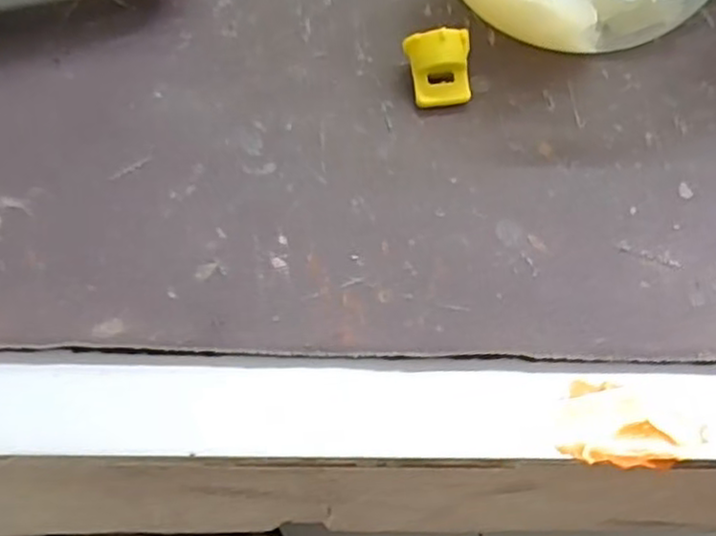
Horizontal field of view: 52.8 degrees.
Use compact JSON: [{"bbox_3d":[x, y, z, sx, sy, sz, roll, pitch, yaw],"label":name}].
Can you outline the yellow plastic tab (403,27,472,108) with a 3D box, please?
[{"bbox_3d":[0.023,-0.056,0.204,0.018,0.017,0.015,-6,60,-8],"label":"yellow plastic tab"}]

